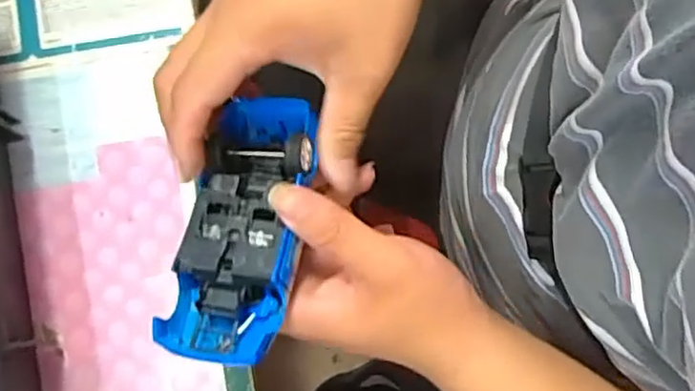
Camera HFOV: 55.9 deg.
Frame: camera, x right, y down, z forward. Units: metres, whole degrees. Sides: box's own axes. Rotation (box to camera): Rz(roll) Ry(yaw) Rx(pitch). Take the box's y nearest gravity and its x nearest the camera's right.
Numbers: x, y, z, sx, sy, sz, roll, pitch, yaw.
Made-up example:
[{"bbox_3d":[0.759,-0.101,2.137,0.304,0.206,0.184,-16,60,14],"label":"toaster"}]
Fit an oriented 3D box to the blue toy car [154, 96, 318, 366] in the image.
[{"bbox_3d":[-0.049,0.012,0.310,0.054,0.034,0.130,8,64,2],"label":"blue toy car"}]

